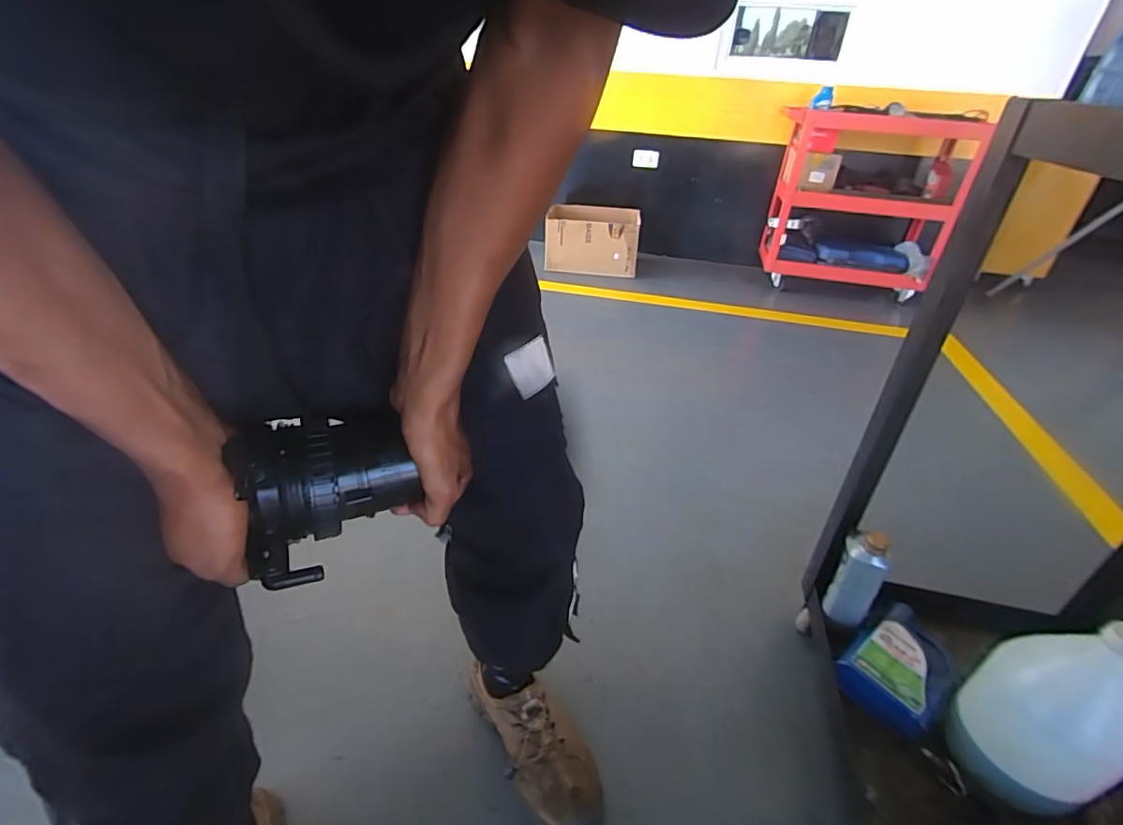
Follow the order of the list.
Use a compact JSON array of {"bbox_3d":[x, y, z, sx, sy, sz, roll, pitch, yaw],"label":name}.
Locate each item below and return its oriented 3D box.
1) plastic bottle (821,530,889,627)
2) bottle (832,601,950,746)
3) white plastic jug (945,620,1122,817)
[{"bbox_3d":[0.490,0.277,0.872,0.074,0.196,0.056,30,41,33],"label":"plastic bottle"},{"bbox_3d":[0.560,0.410,0.861,0.225,0.059,0.131,-22,41,-34],"label":"bottle"},{"bbox_3d":[0.660,0.387,0.696,0.113,0.277,0.166,-16,38,-31],"label":"white plastic jug"}]

